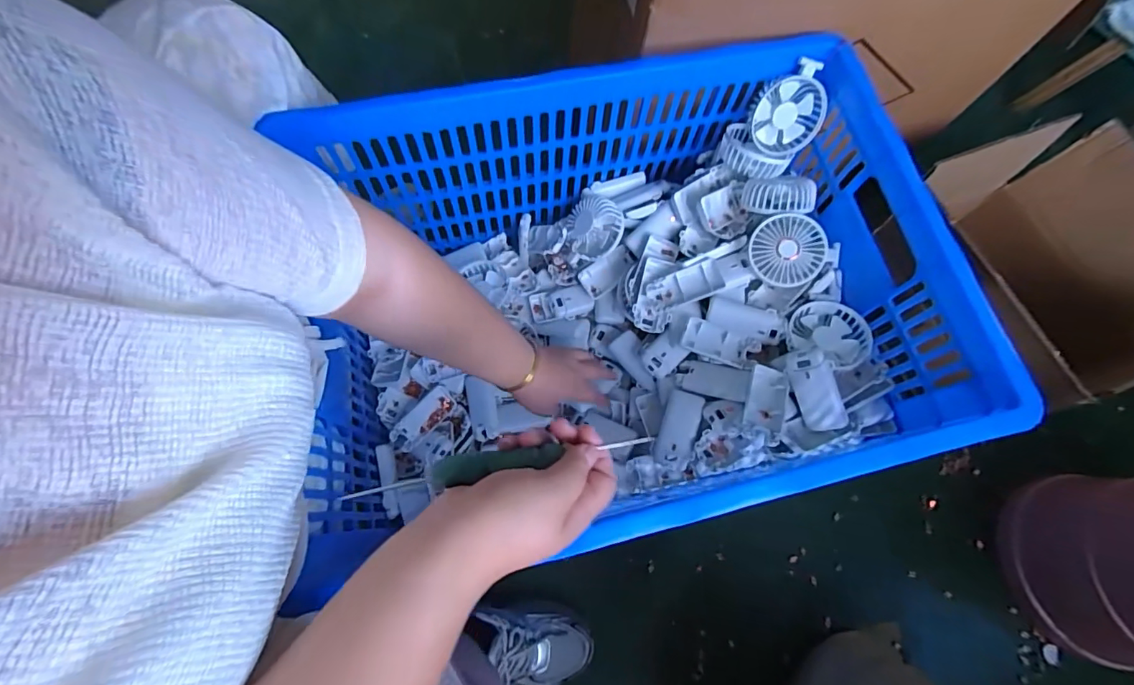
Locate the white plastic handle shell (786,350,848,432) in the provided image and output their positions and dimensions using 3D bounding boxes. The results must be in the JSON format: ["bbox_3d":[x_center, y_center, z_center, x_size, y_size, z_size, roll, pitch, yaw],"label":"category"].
[{"bbox_3d":[0.278,0.054,0.553,0.032,0.037,0.091,-21,92,-9],"label":"white plastic handle shell"}]

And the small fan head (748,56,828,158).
[{"bbox_3d":[0.266,-0.280,0.597,0.085,0.092,0.040,42,32,-26],"label":"small fan head"}]

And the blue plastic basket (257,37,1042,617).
[{"bbox_3d":[0.048,-0.032,0.583,0.625,0.280,0.449,-11,72,-6],"label":"blue plastic basket"}]

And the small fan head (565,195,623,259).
[{"bbox_3d":[0.034,-0.164,0.691,0.082,0.042,0.087,-41,63,7],"label":"small fan head"}]

